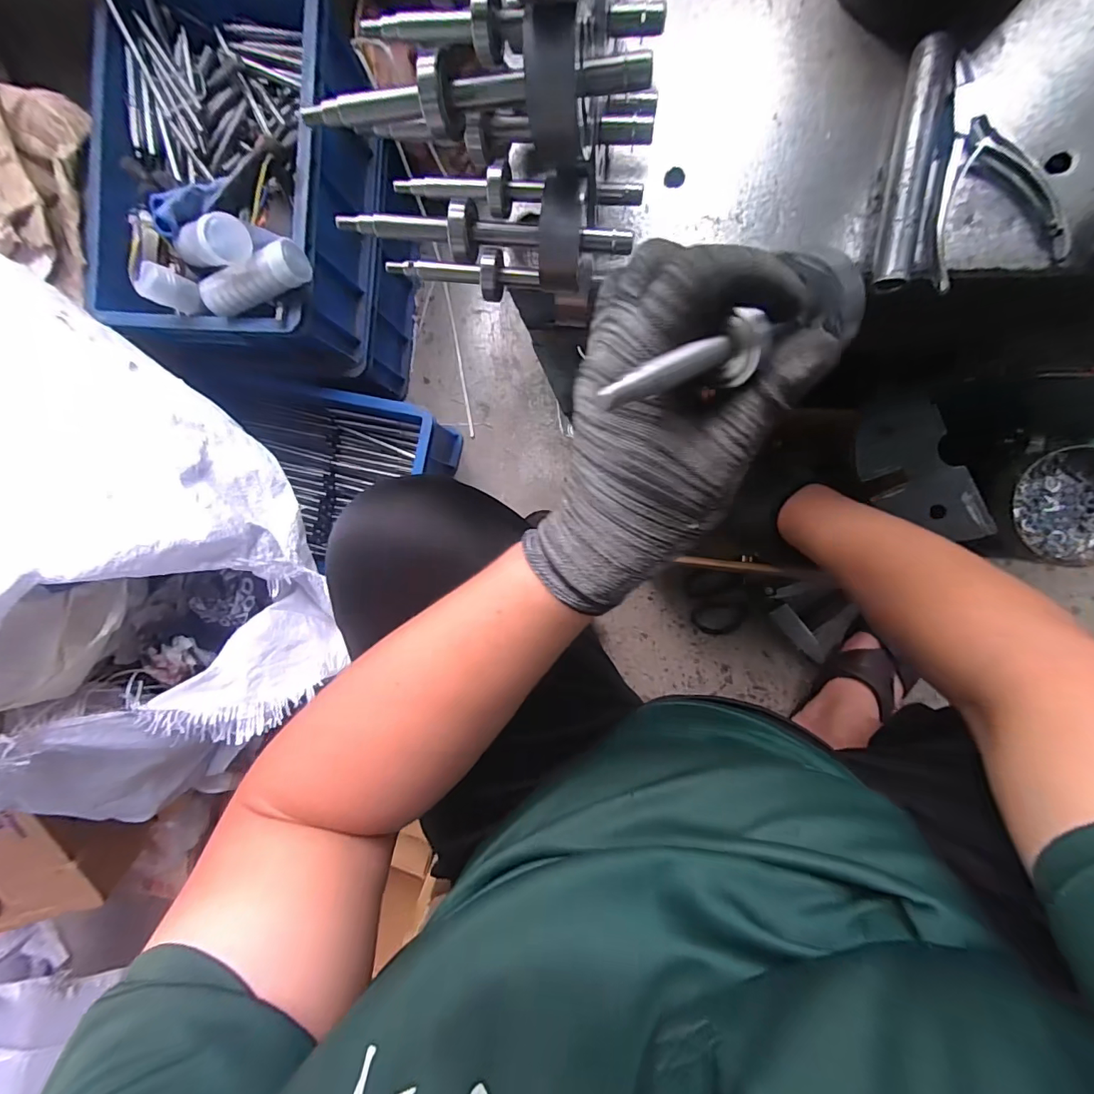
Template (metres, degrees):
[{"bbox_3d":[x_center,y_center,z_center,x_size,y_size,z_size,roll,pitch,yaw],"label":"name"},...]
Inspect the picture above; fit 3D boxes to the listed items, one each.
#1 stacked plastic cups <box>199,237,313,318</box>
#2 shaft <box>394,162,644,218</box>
[{"bbox_3d":[-0.325,-0.292,0.513,0.127,0.038,0.040,-15,90,9],"label":"stacked plastic cups"},{"bbox_3d":[-0.021,-0.227,0.301,0.160,0.020,0.023,8,93,8],"label":"shaft"}]

